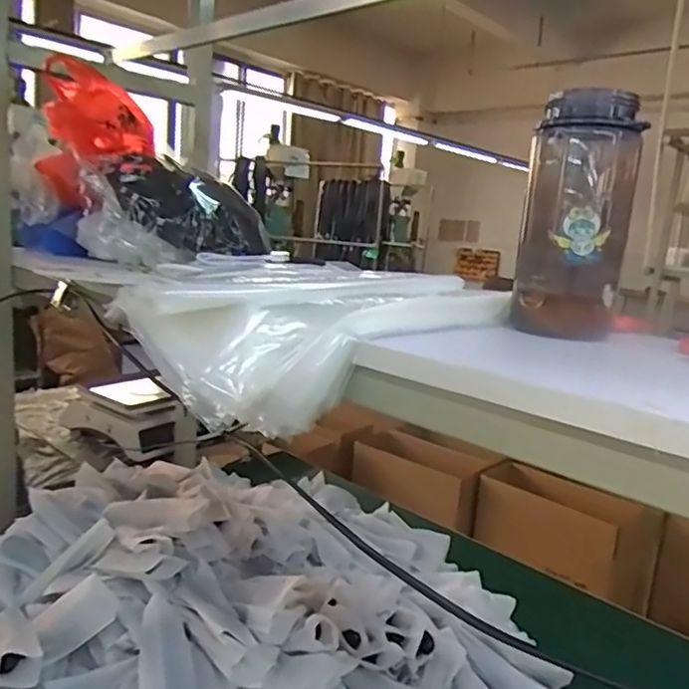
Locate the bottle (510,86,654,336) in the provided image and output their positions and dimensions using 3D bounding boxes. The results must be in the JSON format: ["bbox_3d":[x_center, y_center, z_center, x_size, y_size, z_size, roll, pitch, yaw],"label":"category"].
[{"bbox_3d":[0.198,-0.108,0.533,0.070,0.196,0.068,0,12,-22],"label":"bottle"}]

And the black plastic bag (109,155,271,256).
[{"bbox_3d":[-0.206,-0.187,0.851,0.206,0.109,0.152,2,11,-13],"label":"black plastic bag"}]

